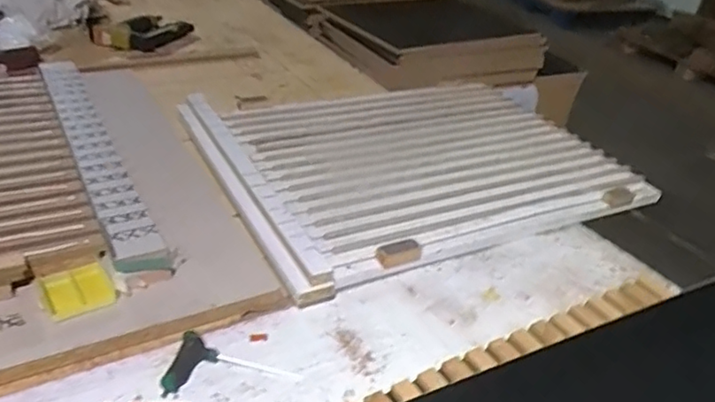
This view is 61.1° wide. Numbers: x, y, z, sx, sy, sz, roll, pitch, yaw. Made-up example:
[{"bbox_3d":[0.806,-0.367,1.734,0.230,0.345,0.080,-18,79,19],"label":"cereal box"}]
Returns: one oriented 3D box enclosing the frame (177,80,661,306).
[{"bbox_3d":[0.093,-0.082,0.987,0.635,0.034,0.488,-13,38,-27],"label":"frame"}]

